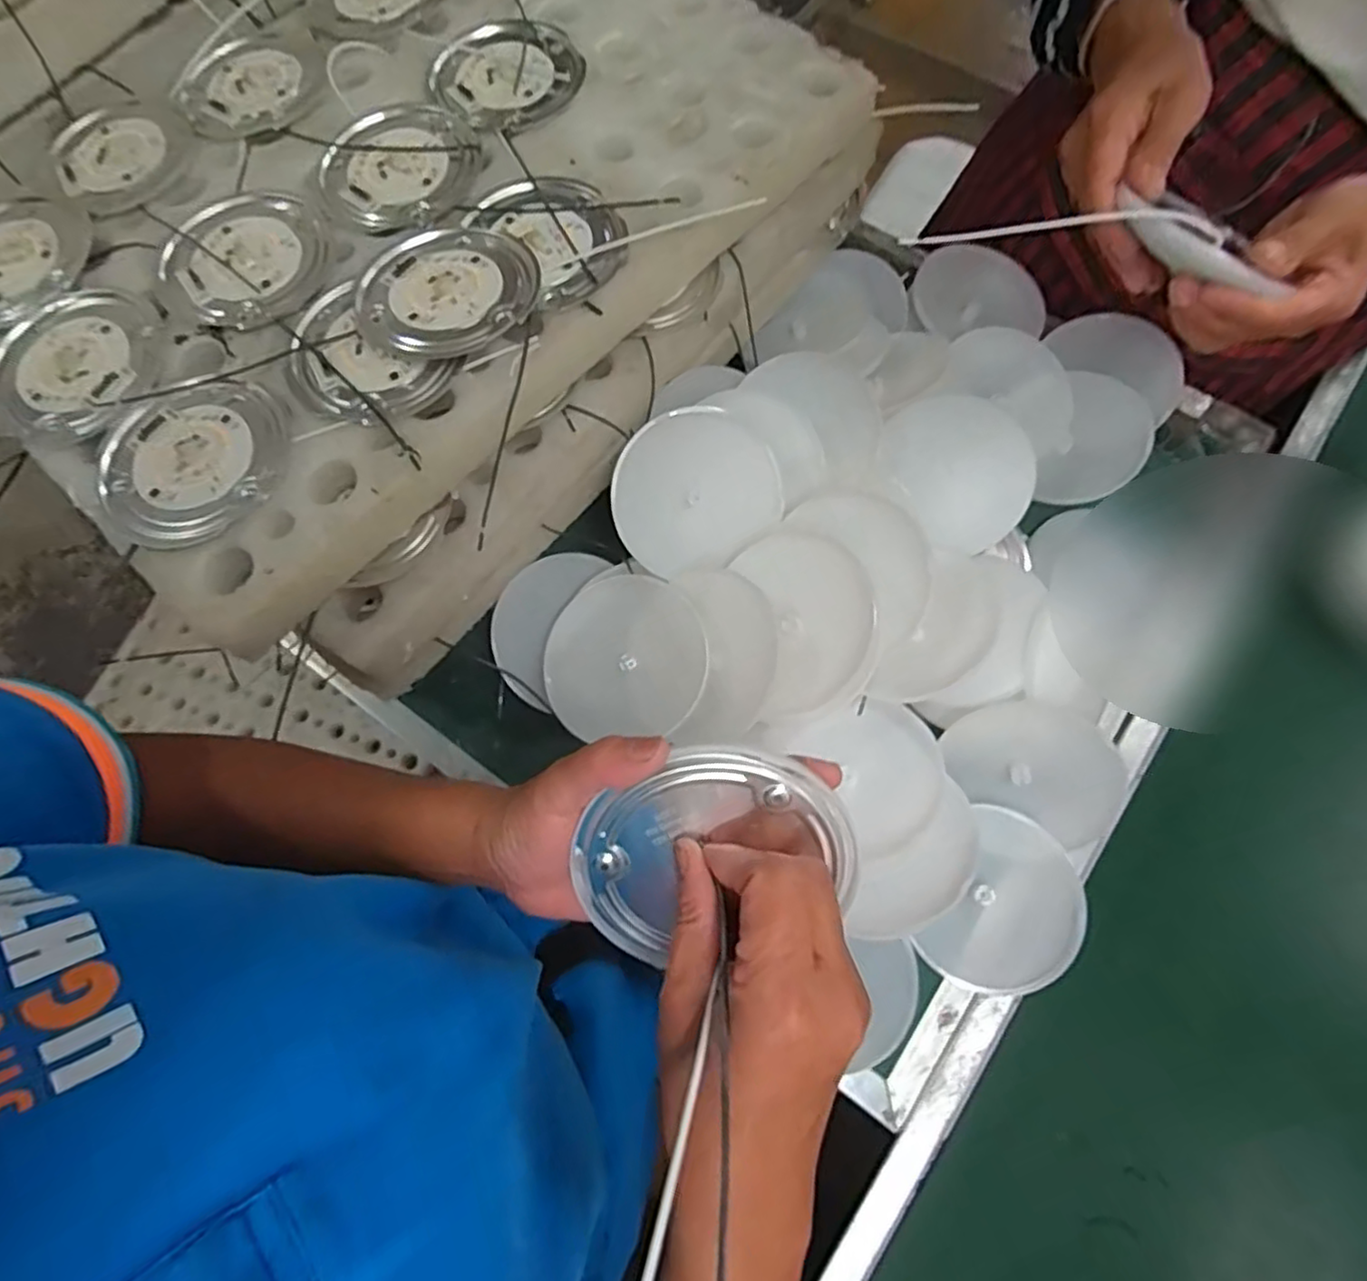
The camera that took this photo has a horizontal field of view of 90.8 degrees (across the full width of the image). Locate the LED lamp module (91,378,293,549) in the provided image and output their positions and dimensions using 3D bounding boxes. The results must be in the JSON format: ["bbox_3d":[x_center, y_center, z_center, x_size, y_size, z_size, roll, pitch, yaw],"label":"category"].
[{"bbox_3d":[-0.264,-0.095,0.363,0.101,0.007,0.091,-25,74,-9],"label":"LED lamp module"}]

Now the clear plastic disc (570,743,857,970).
[{"bbox_3d":[0.010,0.082,0.261,0.107,0.015,0.089,-15,111,9],"label":"clear plastic disc"}]

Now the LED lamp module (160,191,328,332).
[{"bbox_3d":[-0.264,-0.231,0.406,0.089,0.009,0.100,-14,72,-6],"label":"LED lamp module"}]

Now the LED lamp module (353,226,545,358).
[{"bbox_3d":[-0.135,-0.201,0.387,0.103,0.014,0.094,-21,73,-8],"label":"LED lamp module"}]

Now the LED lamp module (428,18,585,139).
[{"bbox_3d":[-0.119,-0.384,0.454,0.094,0.007,0.097,43,76,12],"label":"LED lamp module"}]

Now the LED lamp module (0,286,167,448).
[{"bbox_3d":[-0.352,-0.160,0.388,0.098,0.010,0.102,-8,72,-4],"label":"LED lamp module"}]

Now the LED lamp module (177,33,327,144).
[{"bbox_3d":[-0.293,-0.379,0.456,0.095,0.006,0.097,-21,73,-8],"label":"LED lamp module"}]

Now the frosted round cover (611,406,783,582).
[{"bbox_3d":[0.009,-0.096,0.438,0.106,0.013,0.099,-2,109,-6],"label":"frosted round cover"}]

